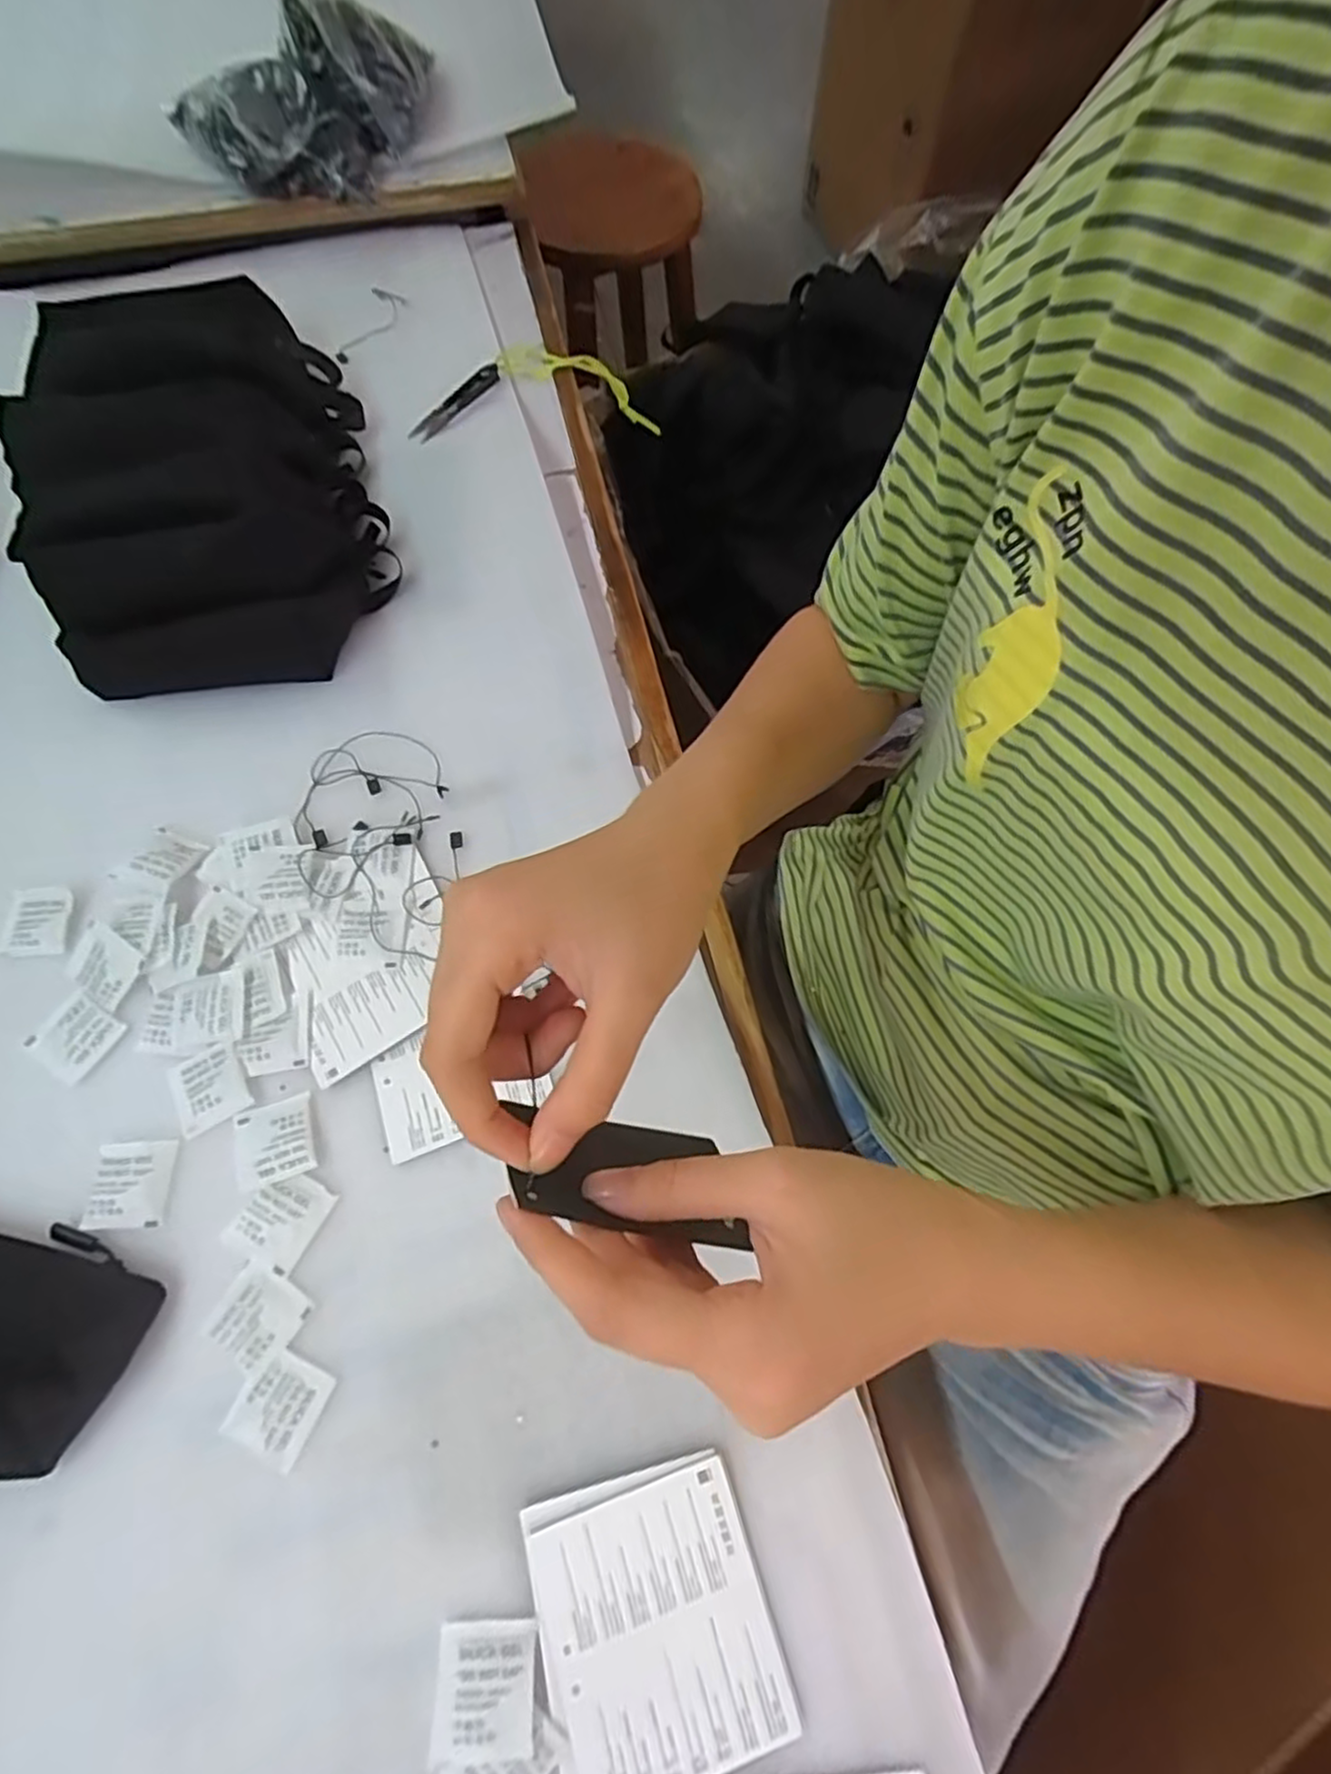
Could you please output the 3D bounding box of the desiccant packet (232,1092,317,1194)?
[{"bbox_3d":[-0.204,0.133,0.376,0.039,0.004,0.040,-16,70,-8],"label":"desiccant packet"}]

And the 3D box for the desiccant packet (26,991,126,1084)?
[{"bbox_3d":[-0.325,0.081,0.395,0.041,0.004,0.039,34,72,11],"label":"desiccant packet"}]

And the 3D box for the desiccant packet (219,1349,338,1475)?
[{"bbox_3d":[-0.179,0.240,0.333,0.038,0.004,0.040,25,70,8],"label":"desiccant packet"}]

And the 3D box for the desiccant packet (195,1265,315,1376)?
[{"bbox_3d":[-0.196,0.207,0.344,0.040,0.004,0.037,27,70,9],"label":"desiccant packet"}]

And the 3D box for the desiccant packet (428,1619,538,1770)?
[{"bbox_3d":[-0.074,0.328,0.295,0.039,0.009,0.040,-1,69,-2],"label":"desiccant packet"}]

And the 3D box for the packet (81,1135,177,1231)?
[{"bbox_3d":[-0.275,0.152,0.369,0.038,0.004,0.041,-3,69,-3],"label":"packet"}]

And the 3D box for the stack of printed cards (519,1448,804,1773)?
[{"bbox_3d":[-0.005,0.311,0.305,0.095,0.007,0.104,-15,70,-7],"label":"stack of printed cards"}]

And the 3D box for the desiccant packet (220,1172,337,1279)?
[{"bbox_3d":[-0.194,0.166,0.362,0.037,0.004,0.043,31,71,10],"label":"desiccant packet"}]

